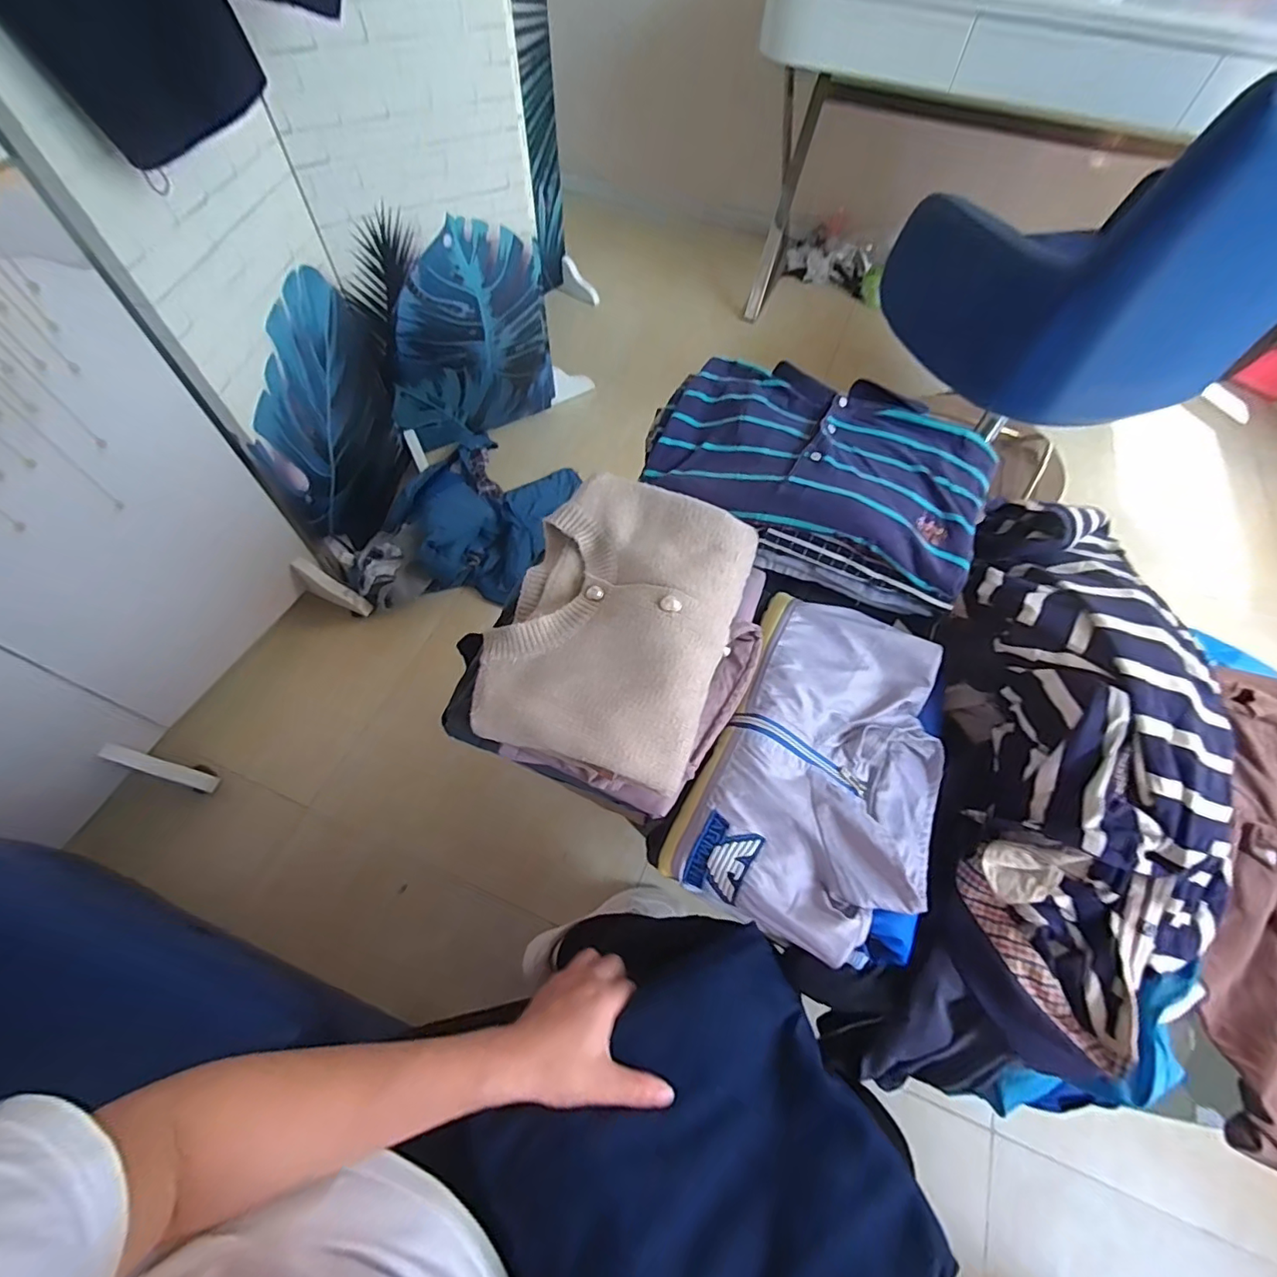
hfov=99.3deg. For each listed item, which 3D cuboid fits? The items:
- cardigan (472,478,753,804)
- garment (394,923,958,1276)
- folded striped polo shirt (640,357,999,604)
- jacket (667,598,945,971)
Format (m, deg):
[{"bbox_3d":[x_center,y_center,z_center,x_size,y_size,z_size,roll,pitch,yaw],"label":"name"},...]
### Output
[{"bbox_3d":[-0.016,-0.018,0.476,0.191,0.058,0.268,17,61,8],"label":"cardigan"},{"bbox_3d":[0.038,0.379,0.369,0.269,0.072,0.230,-28,65,-16],"label":"garment"},{"bbox_3d":[0.198,-0.204,0.581,0.346,0.048,0.256,24,63,11],"label":"folded striped polo shirt"},{"bbox_3d":[0.175,0.115,0.489,0.201,0.051,0.302,24,63,11],"label":"jacket"}]

